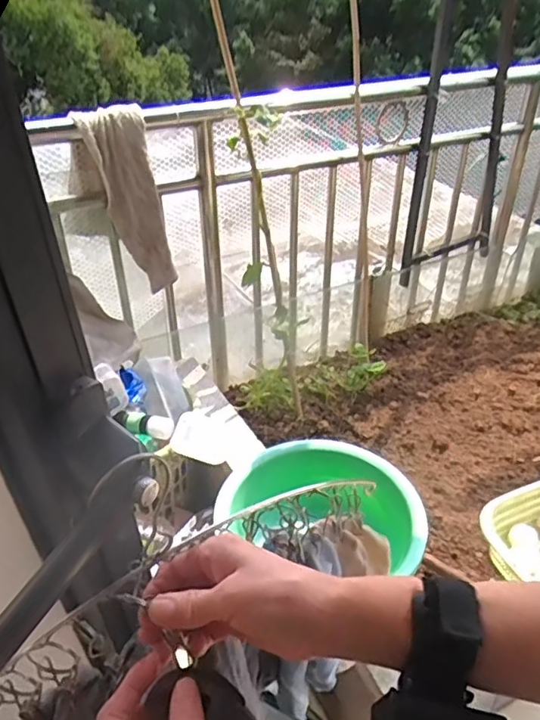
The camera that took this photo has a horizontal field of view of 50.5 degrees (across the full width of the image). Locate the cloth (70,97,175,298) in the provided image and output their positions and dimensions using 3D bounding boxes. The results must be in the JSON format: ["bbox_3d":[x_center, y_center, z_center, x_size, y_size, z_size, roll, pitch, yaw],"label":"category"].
[{"bbox_3d":[-0.324,-0.359,1.326,0.143,0.400,0.068,-13,38,-13],"label":"cloth"}]

